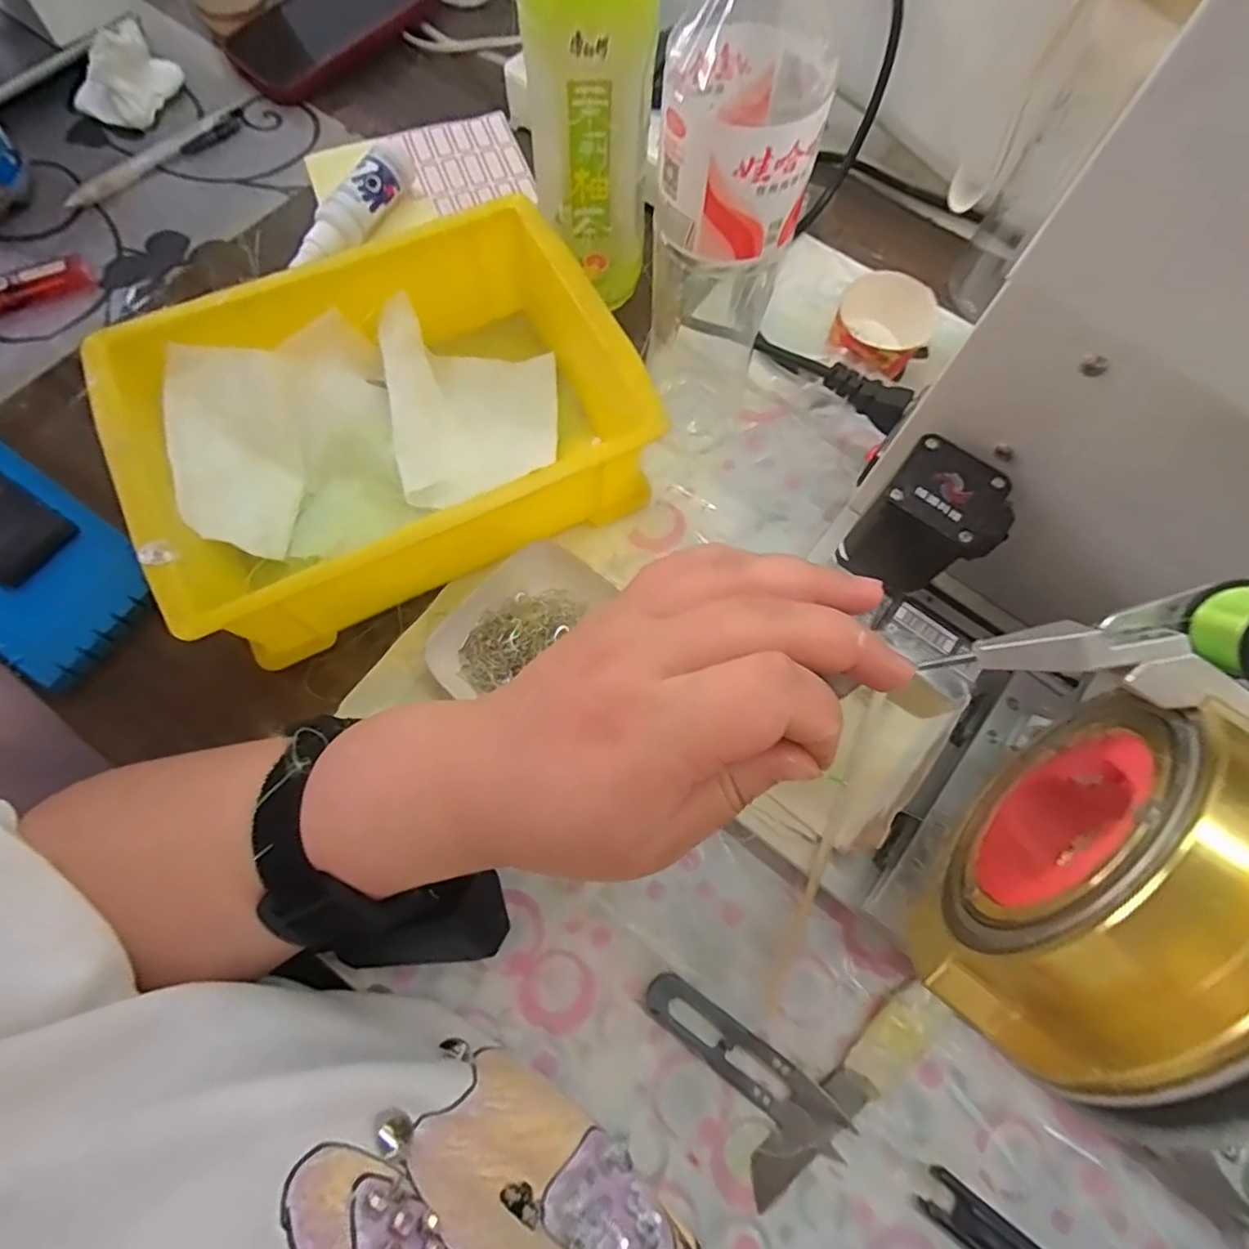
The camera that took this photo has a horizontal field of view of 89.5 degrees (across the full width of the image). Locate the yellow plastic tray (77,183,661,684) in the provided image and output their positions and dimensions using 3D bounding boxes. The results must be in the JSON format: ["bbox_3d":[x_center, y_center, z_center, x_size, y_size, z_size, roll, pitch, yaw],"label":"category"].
[{"bbox_3d":[-0.119,-0.104,0.338,0.234,0.082,0.168,-28,74,-8],"label":"yellow plastic tray"}]

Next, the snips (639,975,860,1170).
[{"bbox_3d":[0.053,0.192,0.277,0.100,0.010,0.023,38,76,11],"label":"snips"}]

